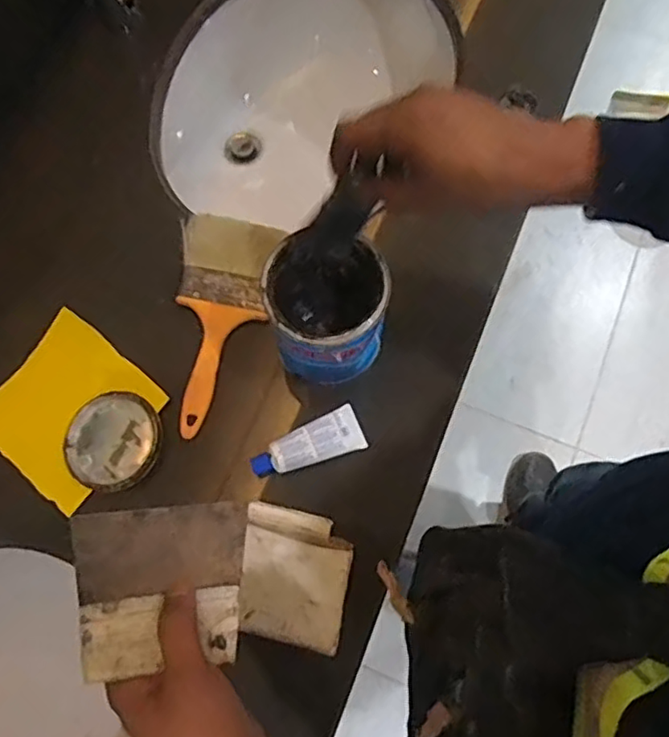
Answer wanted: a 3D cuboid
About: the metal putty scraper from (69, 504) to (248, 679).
[{"bbox_3d":[-0.106,0.130,0.382,0.102,0.010,0.099,-2,56,-13],"label":"metal putty scraper"}]

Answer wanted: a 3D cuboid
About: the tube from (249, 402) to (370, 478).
[{"bbox_3d":[-0.025,0.075,0.597,0.108,0.024,0.043,-25,75,-6],"label":"tube"}]

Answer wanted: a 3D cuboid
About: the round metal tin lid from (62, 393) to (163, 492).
[{"bbox_3d":[-0.215,0.070,0.599,0.094,0.011,0.092,-4,73,-1],"label":"round metal tin lid"}]

